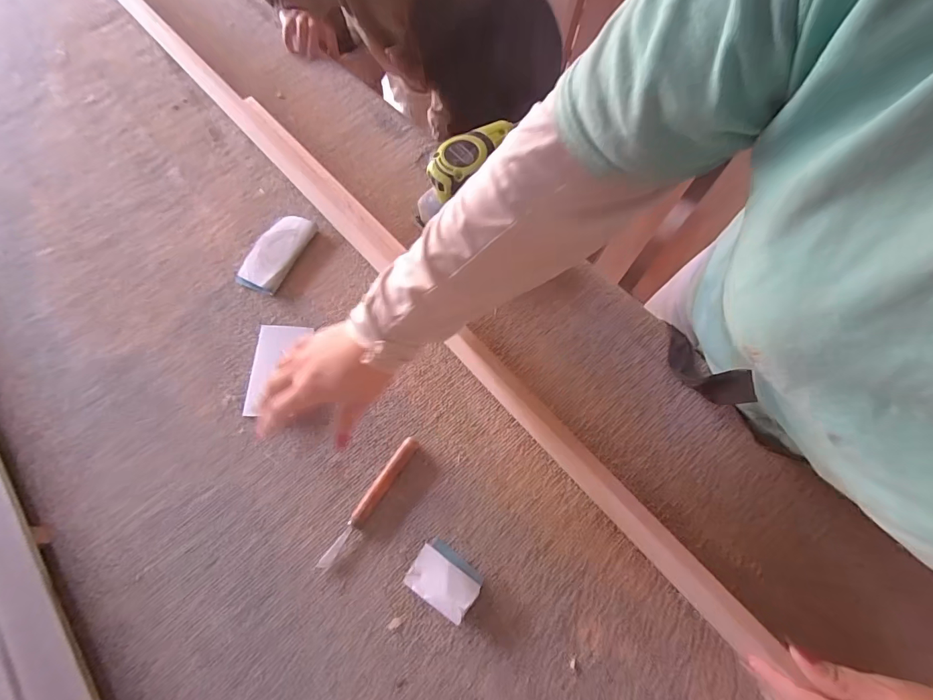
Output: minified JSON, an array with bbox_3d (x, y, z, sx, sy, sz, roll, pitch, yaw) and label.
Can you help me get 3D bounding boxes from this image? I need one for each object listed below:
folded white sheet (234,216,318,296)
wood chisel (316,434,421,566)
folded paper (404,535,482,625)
[{"bbox_3d":[-0.255,-0.132,0.551,0.067,0.018,0.117,22,72,9],"label":"folded white sheet"},{"bbox_3d":[-0.102,0.162,0.437,0.018,0.015,0.156,32,74,12],"label":"wood chisel"},{"bbox_3d":[-0.022,0.224,0.399,0.065,0.027,0.049,32,74,12],"label":"folded paper"}]

